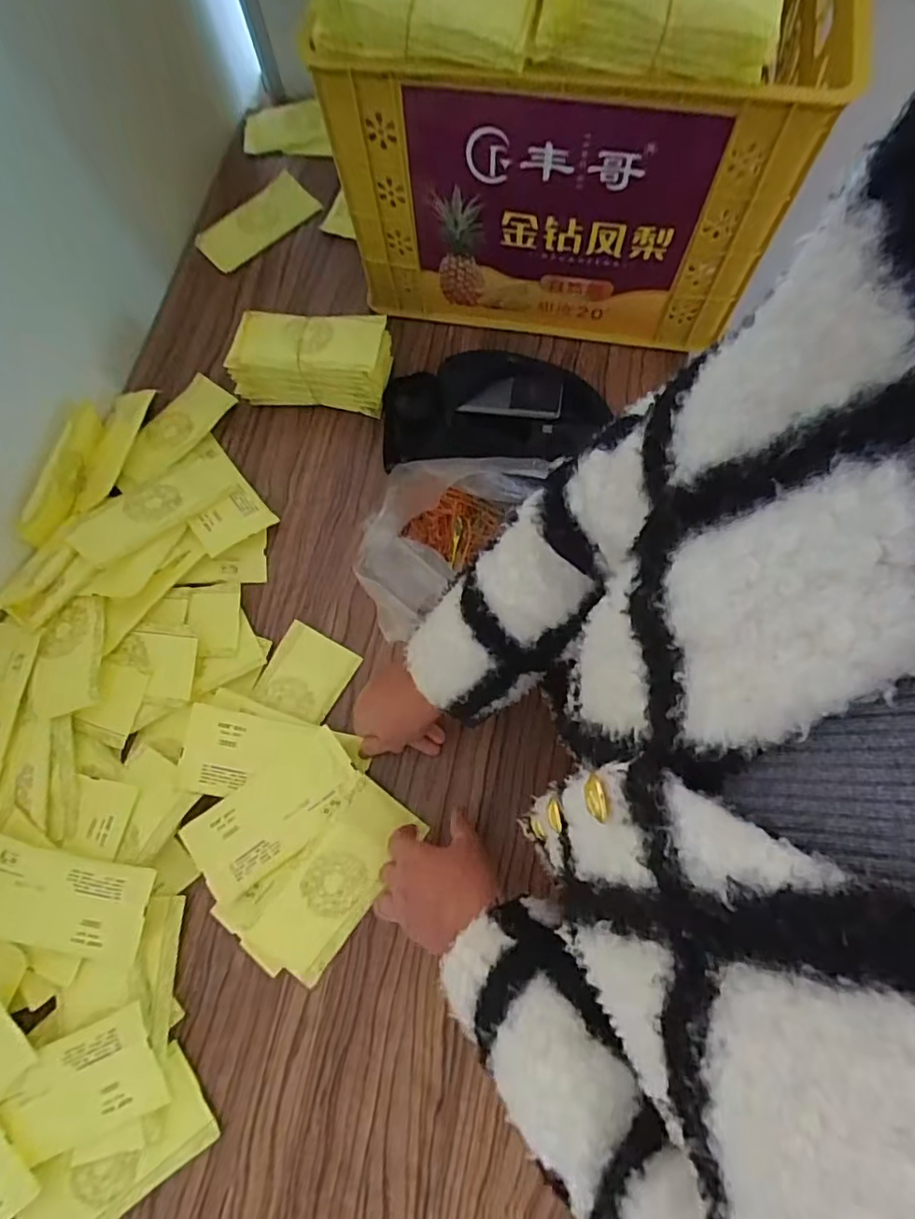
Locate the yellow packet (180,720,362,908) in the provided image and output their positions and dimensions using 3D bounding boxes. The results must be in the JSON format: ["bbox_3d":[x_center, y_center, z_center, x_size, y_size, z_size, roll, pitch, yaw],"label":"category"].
[{"bbox_3d":[-0.179,0.198,0.568,0.172,0.007,0.085,-38,76,-6],"label":"yellow packet"}]

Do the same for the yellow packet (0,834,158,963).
[{"bbox_3d":[-0.375,0.267,0.538,0.172,0.010,0.084,12,82,1],"label":"yellow packet"}]

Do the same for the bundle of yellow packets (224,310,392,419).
[{"bbox_3d":[-0.174,-0.296,0.696,0.177,0.084,0.079,3,72,3],"label":"bundle of yellow packets"}]

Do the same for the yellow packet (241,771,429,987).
[{"bbox_3d":[-0.116,0.256,0.556,0.084,0.014,0.178,39,76,-3],"label":"yellow packet"}]

